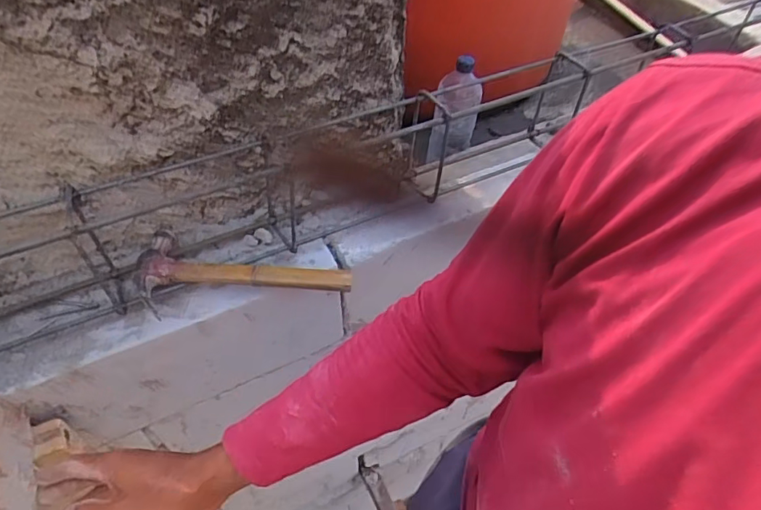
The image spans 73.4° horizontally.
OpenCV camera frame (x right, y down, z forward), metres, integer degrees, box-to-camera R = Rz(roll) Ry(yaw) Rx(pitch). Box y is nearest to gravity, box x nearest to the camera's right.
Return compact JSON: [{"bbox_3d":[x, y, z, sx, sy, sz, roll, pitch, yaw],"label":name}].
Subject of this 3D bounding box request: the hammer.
[{"bbox_3d":[-0.170,0.029,0.643,0.266,0.042,0.100,4,51,2],"label":"hammer"}]

